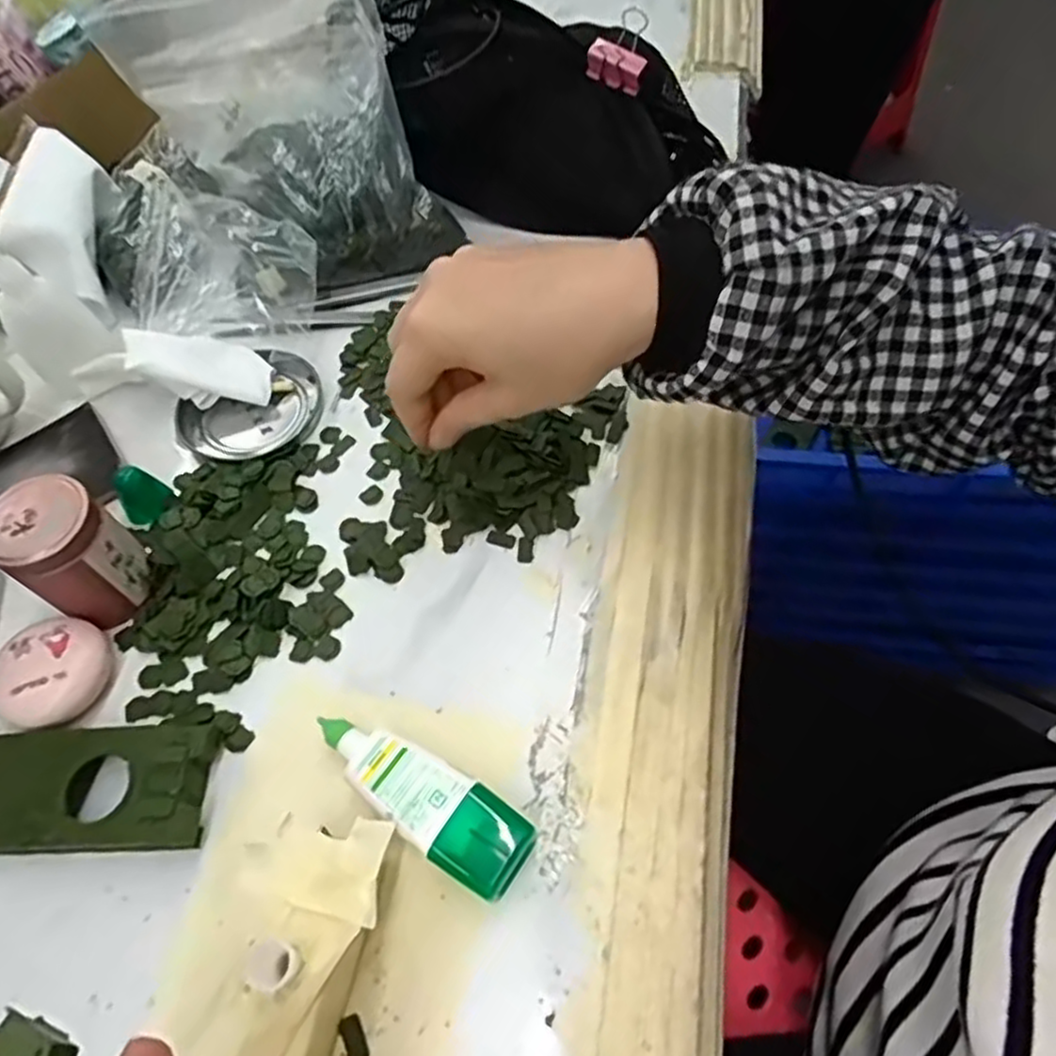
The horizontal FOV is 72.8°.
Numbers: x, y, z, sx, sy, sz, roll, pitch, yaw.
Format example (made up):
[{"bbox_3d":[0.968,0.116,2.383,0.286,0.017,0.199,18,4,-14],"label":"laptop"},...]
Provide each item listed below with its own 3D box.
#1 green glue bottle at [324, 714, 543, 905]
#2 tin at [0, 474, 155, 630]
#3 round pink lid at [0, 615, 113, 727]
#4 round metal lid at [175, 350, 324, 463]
[{"bbox_3d":[-0.043,0.104,0.280,0.095,0.025,0.030,30,64,18],"label":"green glue bottle"},{"bbox_3d":[-0.202,0.012,0.320,0.042,0.060,0.043,-1,59,2],"label":"tin"},{"bbox_3d":[-0.208,0.063,0.313,0.038,0.021,0.047,22,62,15],"label":"round pink lid"},{"bbox_3d":[-0.154,-0.069,0.404,0.073,0.013,0.075,-1,59,2],"label":"round metal lid"}]

